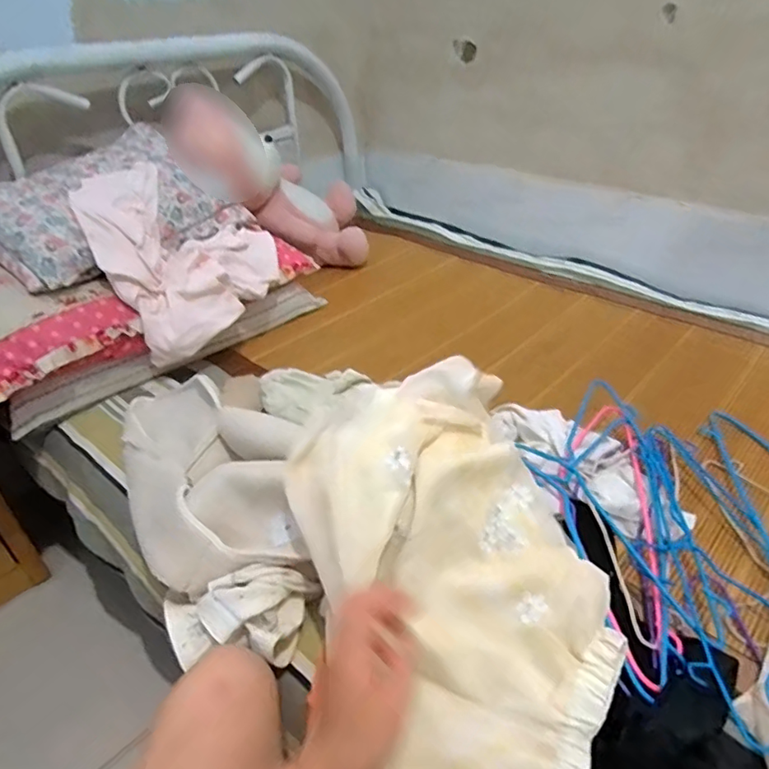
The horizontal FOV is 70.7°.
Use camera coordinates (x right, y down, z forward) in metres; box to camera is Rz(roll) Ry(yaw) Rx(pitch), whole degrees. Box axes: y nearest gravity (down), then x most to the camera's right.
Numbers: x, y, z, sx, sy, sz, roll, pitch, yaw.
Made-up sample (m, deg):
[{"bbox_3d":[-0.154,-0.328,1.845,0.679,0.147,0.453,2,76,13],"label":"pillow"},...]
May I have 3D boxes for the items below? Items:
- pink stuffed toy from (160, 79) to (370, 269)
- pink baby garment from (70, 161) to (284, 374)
[{"bbox_3d":[-0.291,-0.512,1.369,0.570,0.214,0.257,27,13,-42],"label":"pink stuffed toy"},{"bbox_3d":[-0.371,-0.257,1.050,0.340,0.253,0.294,-21,39,-24],"label":"pink baby garment"}]

